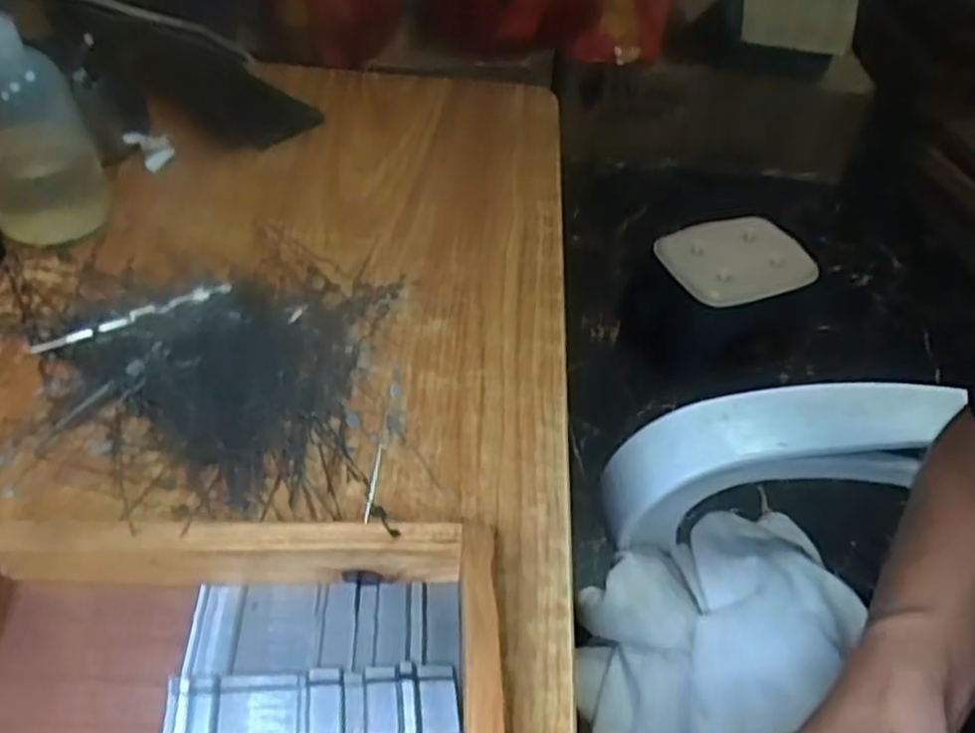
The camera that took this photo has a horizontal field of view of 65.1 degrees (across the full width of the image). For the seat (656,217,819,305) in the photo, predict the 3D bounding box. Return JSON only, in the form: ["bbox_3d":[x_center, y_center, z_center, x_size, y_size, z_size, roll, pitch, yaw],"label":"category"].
[{"bbox_3d":[0.453,-0.194,1.363,0.268,0.033,0.200,-13,49,-18],"label":"seat"}]

